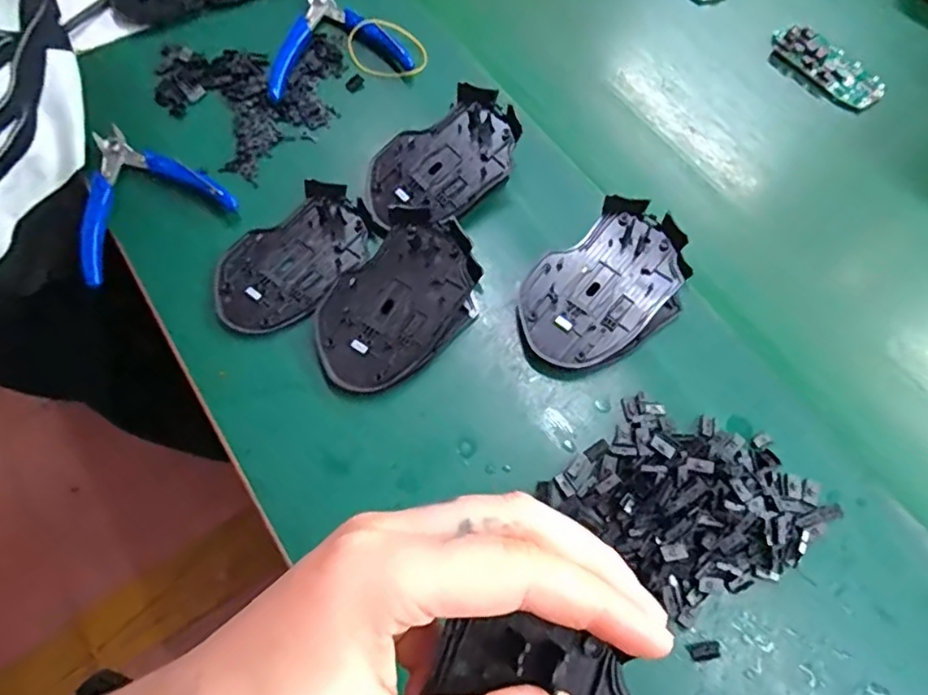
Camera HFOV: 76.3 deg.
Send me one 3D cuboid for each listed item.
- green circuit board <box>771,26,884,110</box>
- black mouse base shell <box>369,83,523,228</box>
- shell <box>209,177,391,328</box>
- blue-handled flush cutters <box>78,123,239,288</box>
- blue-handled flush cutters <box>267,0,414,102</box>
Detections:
[{"bbox_3d":[0.298,-0.233,0.485,0.043,0.015,0.096,-40,72,-18],"label":"green circuit board"},{"bbox_3d":[-0.014,-0.126,0.402,0.111,0.012,0.075,-42,79,-4],"label":"black mouse base shell"},{"bbox_3d":[-0.112,-0.057,0.392,0.072,0.019,0.113,41,70,16],"label":"shell"},{"bbox_3d":[-0.231,-0.110,0.411,0.105,0.012,0.111,-33,70,-16],"label":"blue-handled flush cutters"},{"bbox_3d":[-0.108,-0.249,0.466,0.109,0.017,0.104,-15,65,-10],"label":"blue-handled flush cutters"}]

